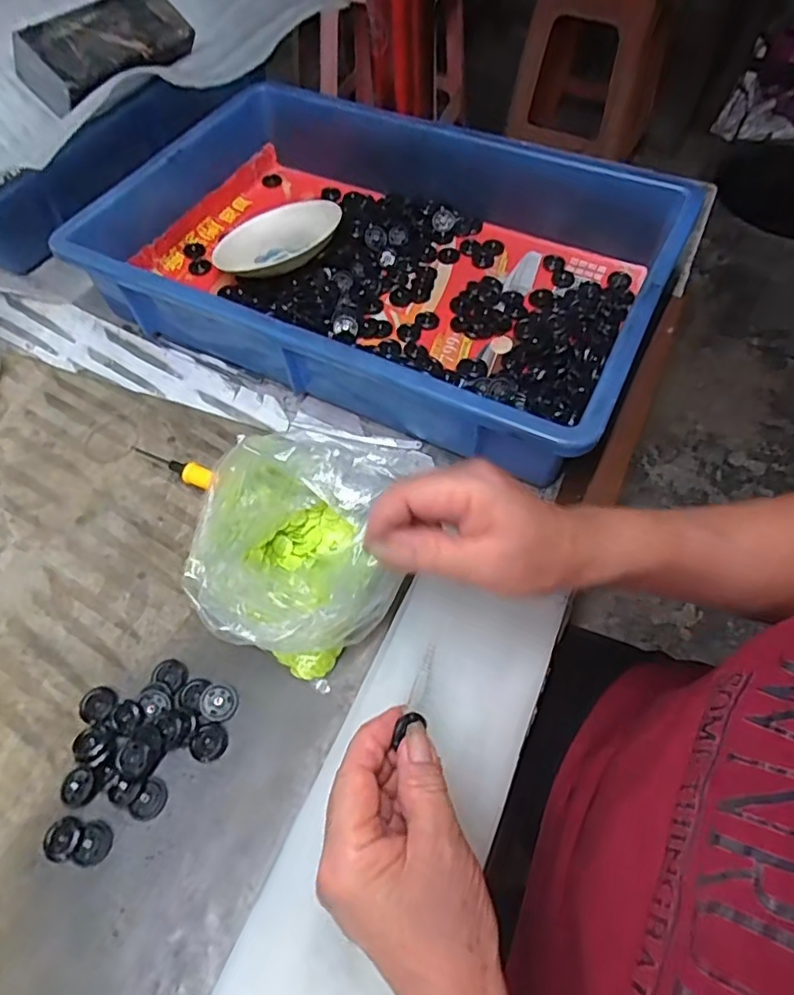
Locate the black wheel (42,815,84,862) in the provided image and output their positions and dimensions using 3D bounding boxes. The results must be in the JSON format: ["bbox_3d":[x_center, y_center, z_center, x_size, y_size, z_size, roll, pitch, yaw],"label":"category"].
[{"bbox_3d":[-0.172,0.175,0.299,0.018,0.004,0.020,18,60,10],"label":"black wheel"}]

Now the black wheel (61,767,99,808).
[{"bbox_3d":[-0.168,0.154,0.310,0.018,0.005,0.018,0,58,0],"label":"black wheel"}]

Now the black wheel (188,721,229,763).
[{"bbox_3d":[-0.104,0.136,0.323,0.018,0.004,0.020,22,61,13],"label":"black wheel"}]

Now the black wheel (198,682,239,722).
[{"bbox_3d":[-0.102,0.117,0.333,0.021,0.007,0.020,0,58,0],"label":"black wheel"}]

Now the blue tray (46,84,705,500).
[{"bbox_3d":[-0.014,-0.206,0.485,0.438,0.080,0.296,24,61,14],"label":"blue tray"}]

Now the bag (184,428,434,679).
[{"bbox_3d":[-0.053,0.026,0.354,0.116,0.063,0.143,7,59,4],"label":"bag"}]

